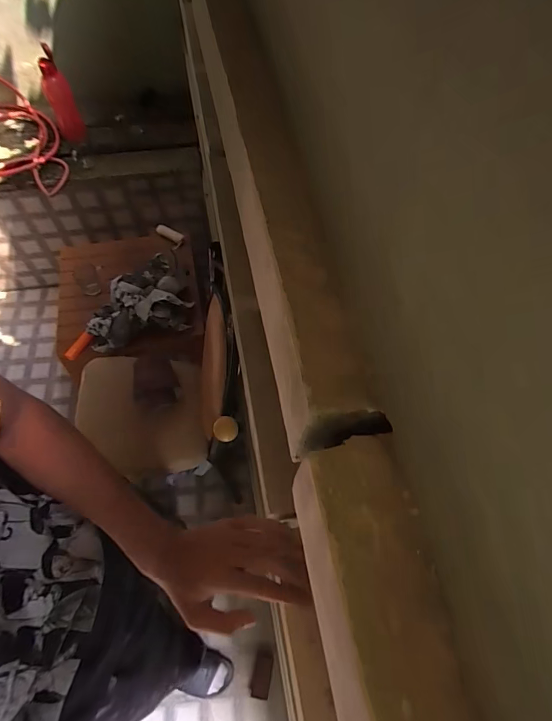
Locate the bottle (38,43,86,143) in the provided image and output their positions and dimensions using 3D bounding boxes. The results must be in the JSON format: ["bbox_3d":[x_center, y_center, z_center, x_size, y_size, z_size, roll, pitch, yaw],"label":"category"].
[{"bbox_3d":[-0.748,-0.906,1.412,0.084,0.293,0.110,-25,65,-14],"label":"bottle"}]

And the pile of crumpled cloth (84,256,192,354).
[{"bbox_3d":[-0.434,-0.196,1.258,0.317,0.092,0.263,-20,64,-12],"label":"pile of crumpled cloth"}]

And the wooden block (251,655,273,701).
[{"bbox_3d":[-0.043,0.967,1.244,0.053,0.020,0.104,9,62,4],"label":"wooden block"}]

